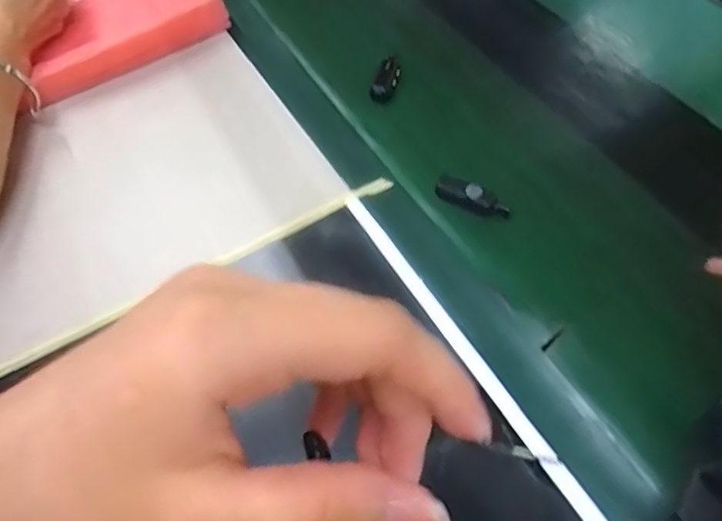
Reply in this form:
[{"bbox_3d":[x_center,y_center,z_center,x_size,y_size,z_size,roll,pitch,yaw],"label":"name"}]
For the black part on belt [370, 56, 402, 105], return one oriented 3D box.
[{"bbox_3d":[0.024,-0.159,0.505,0.018,0.013,0.053,13,56,13],"label":"black part on belt"}]

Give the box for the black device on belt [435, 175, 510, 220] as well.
[{"bbox_3d":[0.082,-0.045,0.424,0.054,0.023,0.014,27,60,22],"label":"black device on belt"}]

